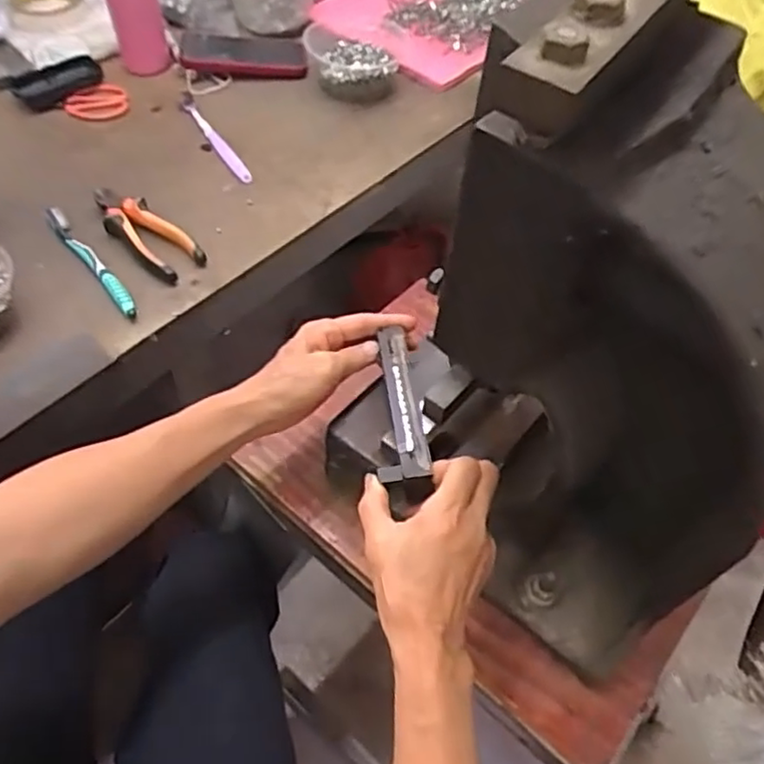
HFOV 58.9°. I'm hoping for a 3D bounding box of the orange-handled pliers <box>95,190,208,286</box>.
[{"bbox_3d":[-0.249,-0.161,0.711,0.156,0.022,0.052,38,61,22],"label":"orange-handled pliers"}]

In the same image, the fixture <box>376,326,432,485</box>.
[{"bbox_3d":[0.011,0.015,0.511,0.033,0.022,0.140,-3,48,-5],"label":"fixture"}]

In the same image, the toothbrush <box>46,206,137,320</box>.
[{"bbox_3d":[-0.295,-0.123,0.684,0.016,0.018,0.172,-34,62,-24],"label":"toothbrush"}]

